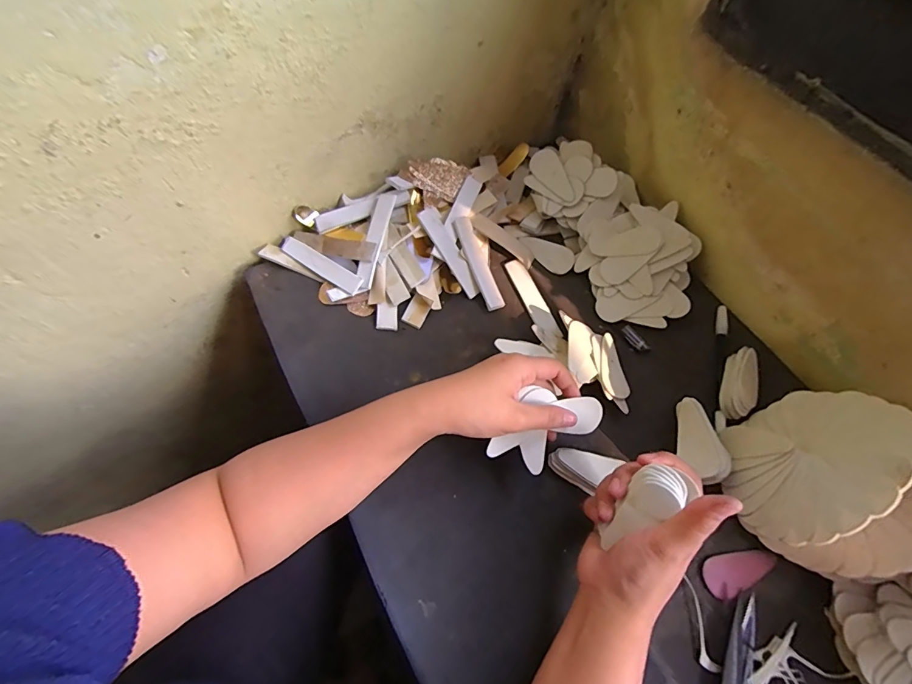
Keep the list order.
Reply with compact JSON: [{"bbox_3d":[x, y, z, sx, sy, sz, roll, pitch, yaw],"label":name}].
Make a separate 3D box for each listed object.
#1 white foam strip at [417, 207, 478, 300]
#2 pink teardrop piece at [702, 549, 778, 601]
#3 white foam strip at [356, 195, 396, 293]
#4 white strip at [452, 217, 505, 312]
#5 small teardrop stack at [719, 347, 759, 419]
[{"bbox_3d":[-0.006,-0.097,0.457,0.022,0.006,0.105,-32,92,-16],"label":"white foam strip"},{"bbox_3d":[0.237,0.191,0.352,0.063,0.006,0.029,-20,58,-12],"label":"pink teardrop piece"},{"bbox_3d":[-0.087,-0.106,0.447,0.021,0.008,0.107,13,83,4],"label":"white foam strip"},{"bbox_3d":[0.025,-0.086,0.462,0.022,0.007,0.108,-21,85,-12],"label":"white strip"},{"bbox_3d":[0.278,0.038,0.407,0.032,0.028,0.073,30,67,11],"label":"small teardrop stack"}]

